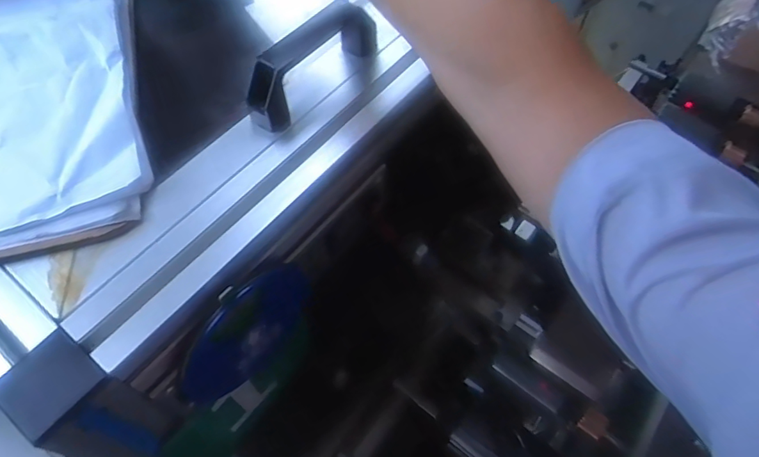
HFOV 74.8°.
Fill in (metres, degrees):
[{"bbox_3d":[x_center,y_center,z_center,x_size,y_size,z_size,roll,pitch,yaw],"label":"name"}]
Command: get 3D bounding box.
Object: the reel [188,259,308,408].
[{"bbox_3d":[-0.081,0.066,0.315,0.011,0.086,0.097,34,63,18],"label":"reel"}]

